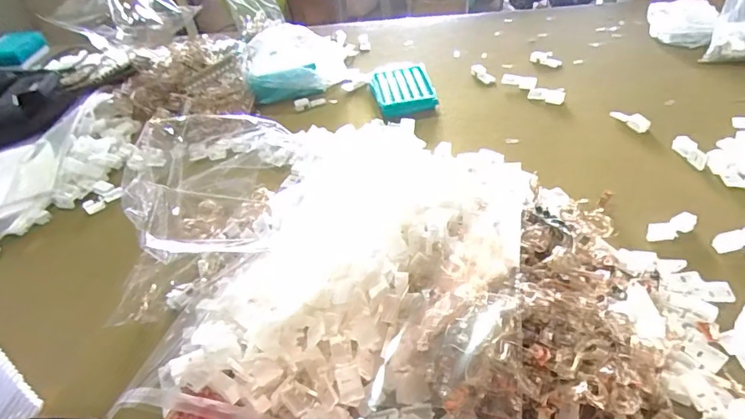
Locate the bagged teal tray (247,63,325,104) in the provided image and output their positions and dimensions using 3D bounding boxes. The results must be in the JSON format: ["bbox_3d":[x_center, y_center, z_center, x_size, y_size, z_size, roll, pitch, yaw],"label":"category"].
[{"bbox_3d":[-0.156,-0.222,0.870,0.134,0.058,0.048,-10,39,-1],"label":"bagged teal tray"}]

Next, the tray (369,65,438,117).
[{"bbox_3d":[0.049,-0.205,0.839,0.096,0.033,0.132,-11,40,-3],"label":"tray"}]

